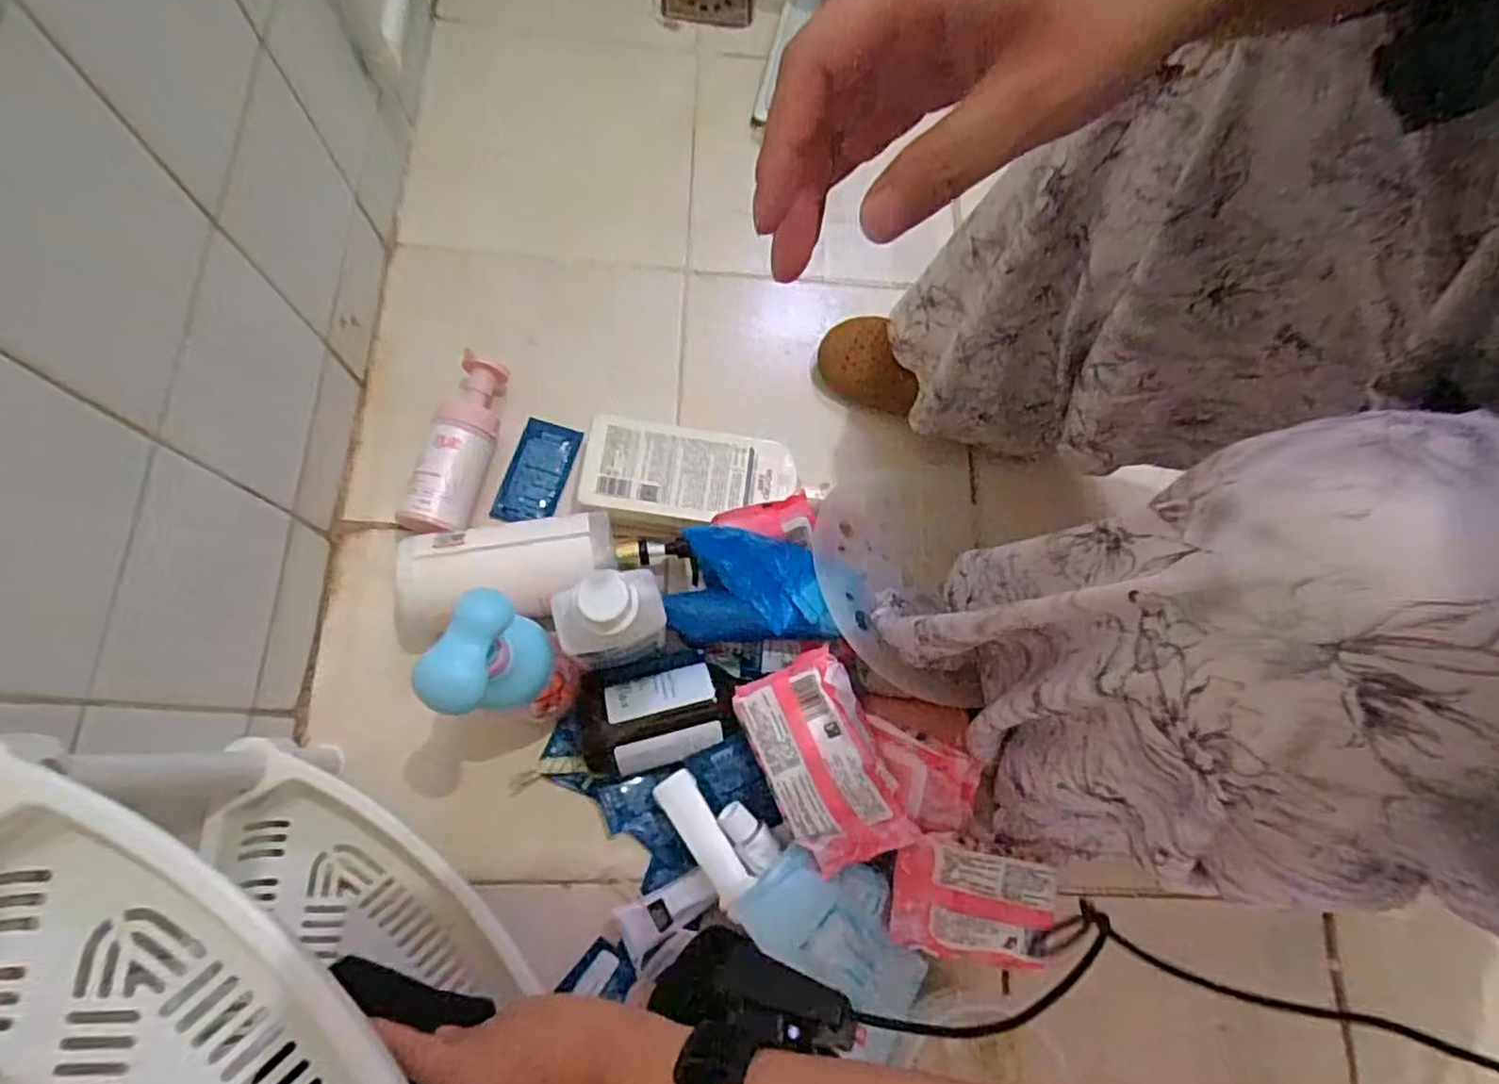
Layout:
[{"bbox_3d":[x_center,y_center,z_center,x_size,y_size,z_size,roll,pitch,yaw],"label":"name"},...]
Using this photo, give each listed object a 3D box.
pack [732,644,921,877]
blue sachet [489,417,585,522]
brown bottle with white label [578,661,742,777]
[{"bbox_3d":[0.057,0.168,0.544,0.086,0.048,0.157,-31,79,16],"label":"pack"},{"bbox_3d":[-0.199,-0.065,0.672,0.057,0.009,0.101,15,73,4],"label":"blue sachet"},{"bbox_3d":[-0.074,0.143,0.586,0.125,0.064,0.078,-7,73,-3],"label":"brown bottle with white label"}]

